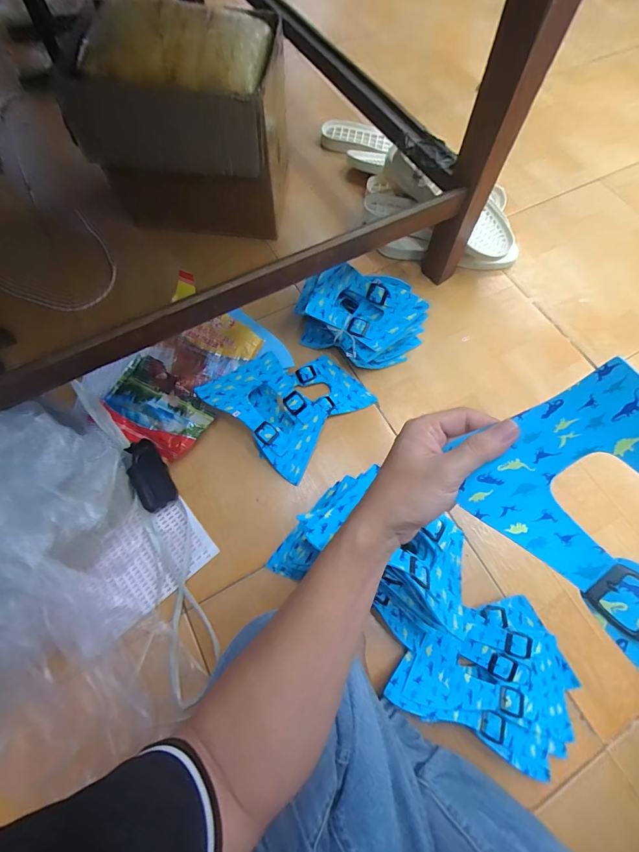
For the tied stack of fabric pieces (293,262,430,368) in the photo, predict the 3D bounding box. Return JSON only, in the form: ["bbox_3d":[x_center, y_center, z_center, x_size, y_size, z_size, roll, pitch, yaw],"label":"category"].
[{"bbox_3d":[0.066,-0.187,0.641,0.225,0.119,0.147,22,69,7],"label":"tied stack of fabric pieces"}]

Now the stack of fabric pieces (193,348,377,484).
[{"bbox_3d":[-0.047,-0.052,0.613,0.199,0.050,0.209,40,72,13],"label":"stack of fabric pieces"}]

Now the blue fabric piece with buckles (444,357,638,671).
[{"bbox_3d":[0.177,0.055,0.201,0.117,0.029,0.168,-54,55,20],"label":"blue fabric piece with buckles"}]

